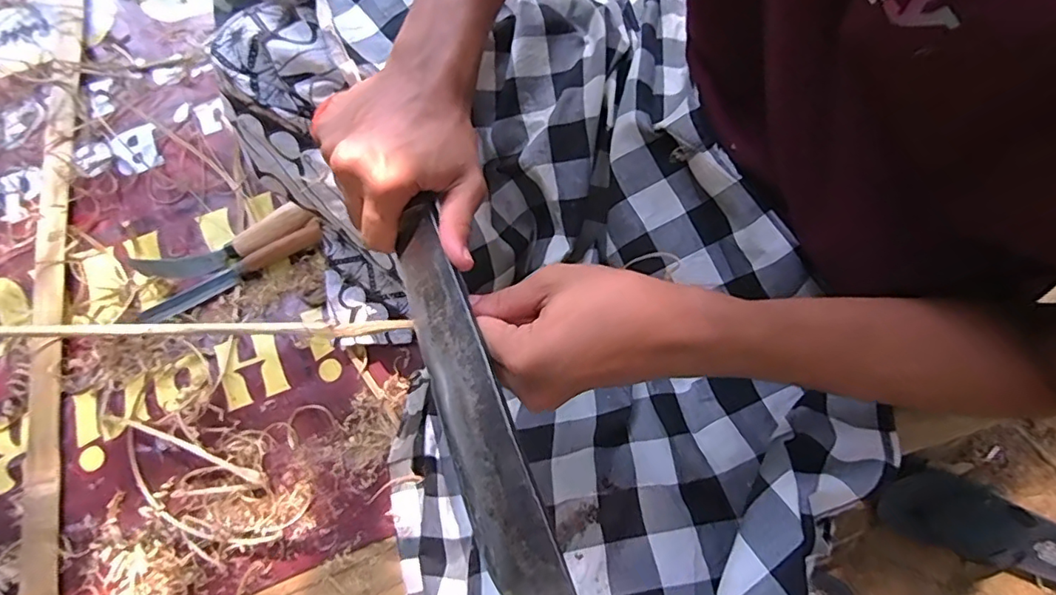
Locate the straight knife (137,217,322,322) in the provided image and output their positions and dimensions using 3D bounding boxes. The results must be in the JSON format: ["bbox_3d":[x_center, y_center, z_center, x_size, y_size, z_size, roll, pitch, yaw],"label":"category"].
[{"bbox_3d":[-0.295,-0.027,0.552,0.190,0.018,0.023,-28,73,-7],"label":"straight knife"}]

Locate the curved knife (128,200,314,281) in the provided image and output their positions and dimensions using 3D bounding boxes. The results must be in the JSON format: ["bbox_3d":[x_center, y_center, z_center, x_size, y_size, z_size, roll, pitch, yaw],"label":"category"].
[{"bbox_3d":[-0.310,-0.053,0.561,0.187,0.026,0.034,-16,72,-3],"label":"curved knife"}]

